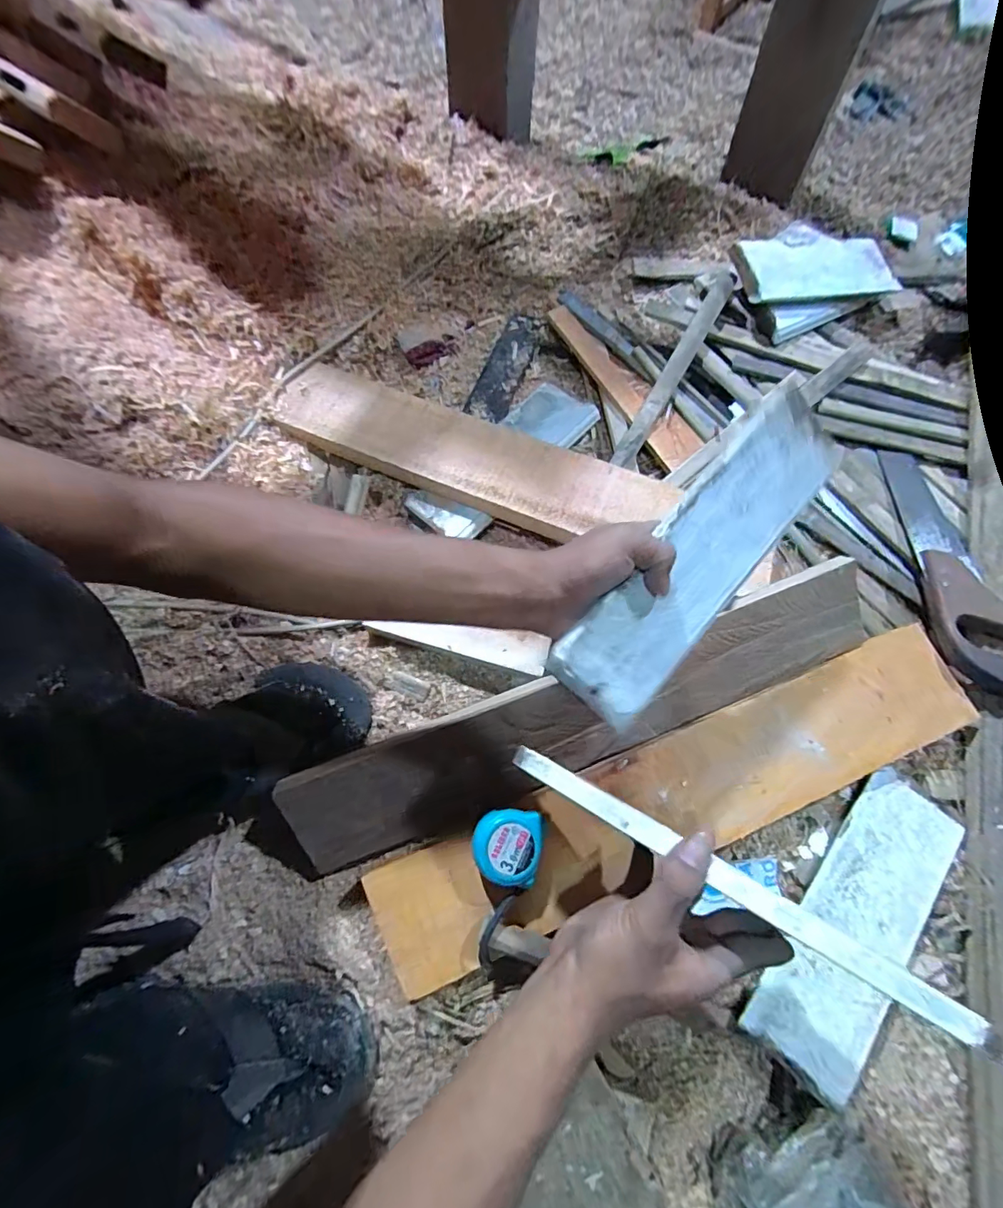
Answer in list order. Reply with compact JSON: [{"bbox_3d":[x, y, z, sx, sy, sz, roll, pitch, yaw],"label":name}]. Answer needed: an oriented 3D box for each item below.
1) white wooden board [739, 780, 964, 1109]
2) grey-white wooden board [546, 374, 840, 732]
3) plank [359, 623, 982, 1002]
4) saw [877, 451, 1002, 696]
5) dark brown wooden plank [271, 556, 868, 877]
[{"bbox_3d":[0.313,0.275,0.413,0.088,0.028,0.262,41,77,15],"label":"white wooden board"},{"bbox_3d":[0.145,-0.036,0.333,0.079,0.010,0.269,43,85,-18],"label":"grey-white wooden board"},{"bbox_3d":[0.168,0.175,0.424,0.572,0.027,0.109,-22,70,-5],"label":"plank"},{"bbox_3d":[0.490,-0.051,0.496,0.097,0.033,0.300,0,70,3],"label":"saw"},{"bbox_3d":[0.082,0.105,0.450,0.576,0.013,0.107,-23,103,-3],"label":"dark brown wooden plank"}]

